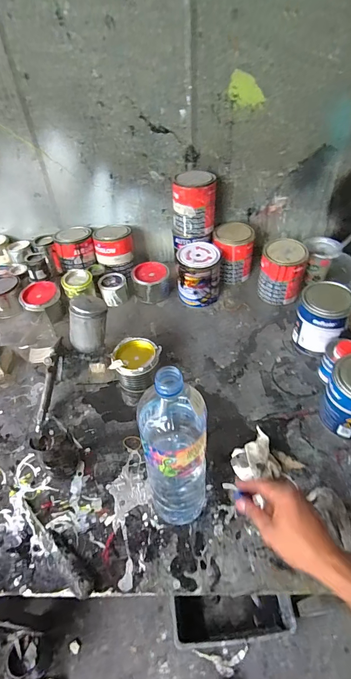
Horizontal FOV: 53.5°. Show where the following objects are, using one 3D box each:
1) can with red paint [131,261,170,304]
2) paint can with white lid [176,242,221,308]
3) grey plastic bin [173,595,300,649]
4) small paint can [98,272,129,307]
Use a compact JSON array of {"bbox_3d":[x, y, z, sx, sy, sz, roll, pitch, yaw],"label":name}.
[{"bbox_3d":[-0.065,-0.154,0.943,0.095,0.073,0.088,-1,45,1],"label":"can with red paint"},{"bbox_3d":[0.061,-0.165,0.906,0.115,0.132,0.107,1,46,4],"label":"paint can with white lid"},{"bbox_3d":[0.184,0.899,1.132,0.378,0.083,0.146,-5,45,-2],"label":"grey plastic bin"},{"bbox_3d":[-0.167,-0.136,0.944,0.072,0.061,0.068,-1,45,1],"label":"small paint can"}]

